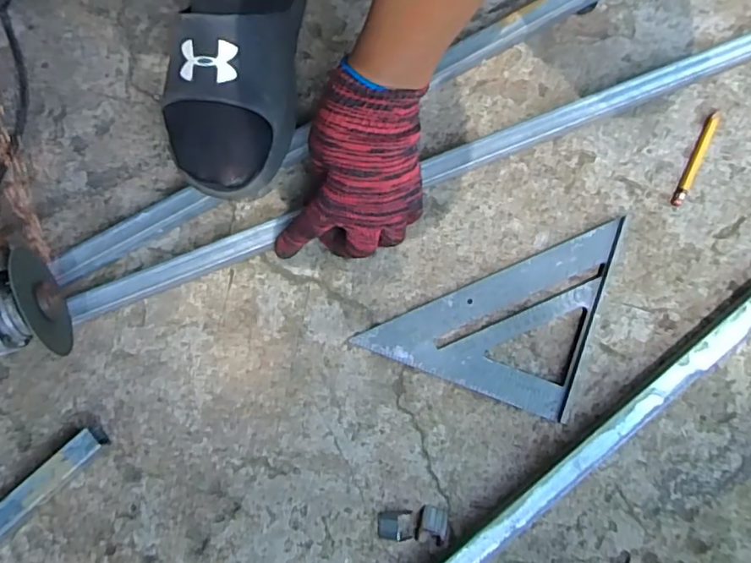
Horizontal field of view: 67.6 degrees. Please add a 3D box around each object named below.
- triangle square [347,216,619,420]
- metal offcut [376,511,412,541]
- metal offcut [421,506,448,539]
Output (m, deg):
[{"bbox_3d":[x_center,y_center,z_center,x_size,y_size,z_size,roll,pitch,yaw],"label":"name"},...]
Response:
[{"bbox_3d":[0.095,0.008,0.467,0.169,0.013,0.162,19,80,5],"label":"triangle square"},{"bbox_3d":[0.015,0.188,0.431,0.026,0.009,0.021,-2,79,1],"label":"metal offcut"},{"bbox_3d":[0.045,0.184,0.431,0.020,0.010,0.019,15,79,4],"label":"metal offcut"}]

